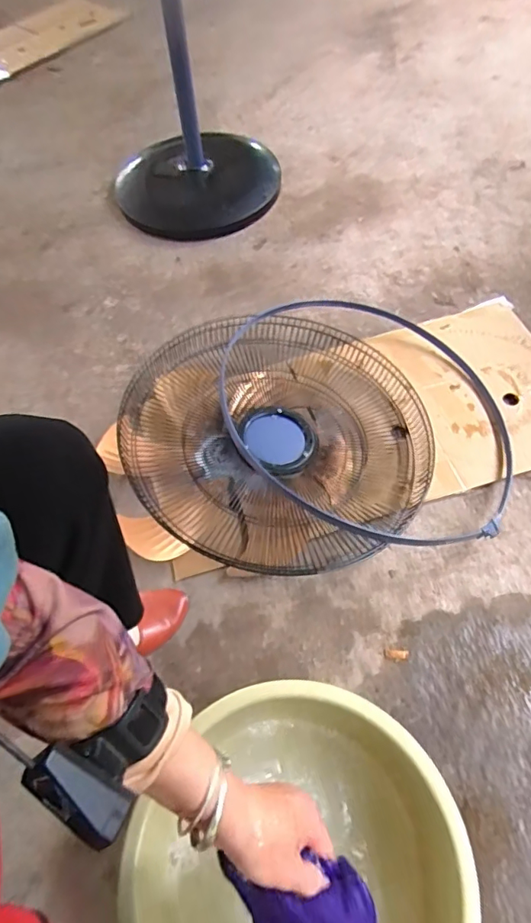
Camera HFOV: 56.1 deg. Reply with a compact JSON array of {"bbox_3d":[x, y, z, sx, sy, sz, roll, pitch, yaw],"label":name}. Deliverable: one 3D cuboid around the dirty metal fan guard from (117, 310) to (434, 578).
[{"bbox_3d":[0.025,-0.049,0.799,0.464,0.121,0.444,-2,59,3],"label":"dirty metal fan guard"}]

